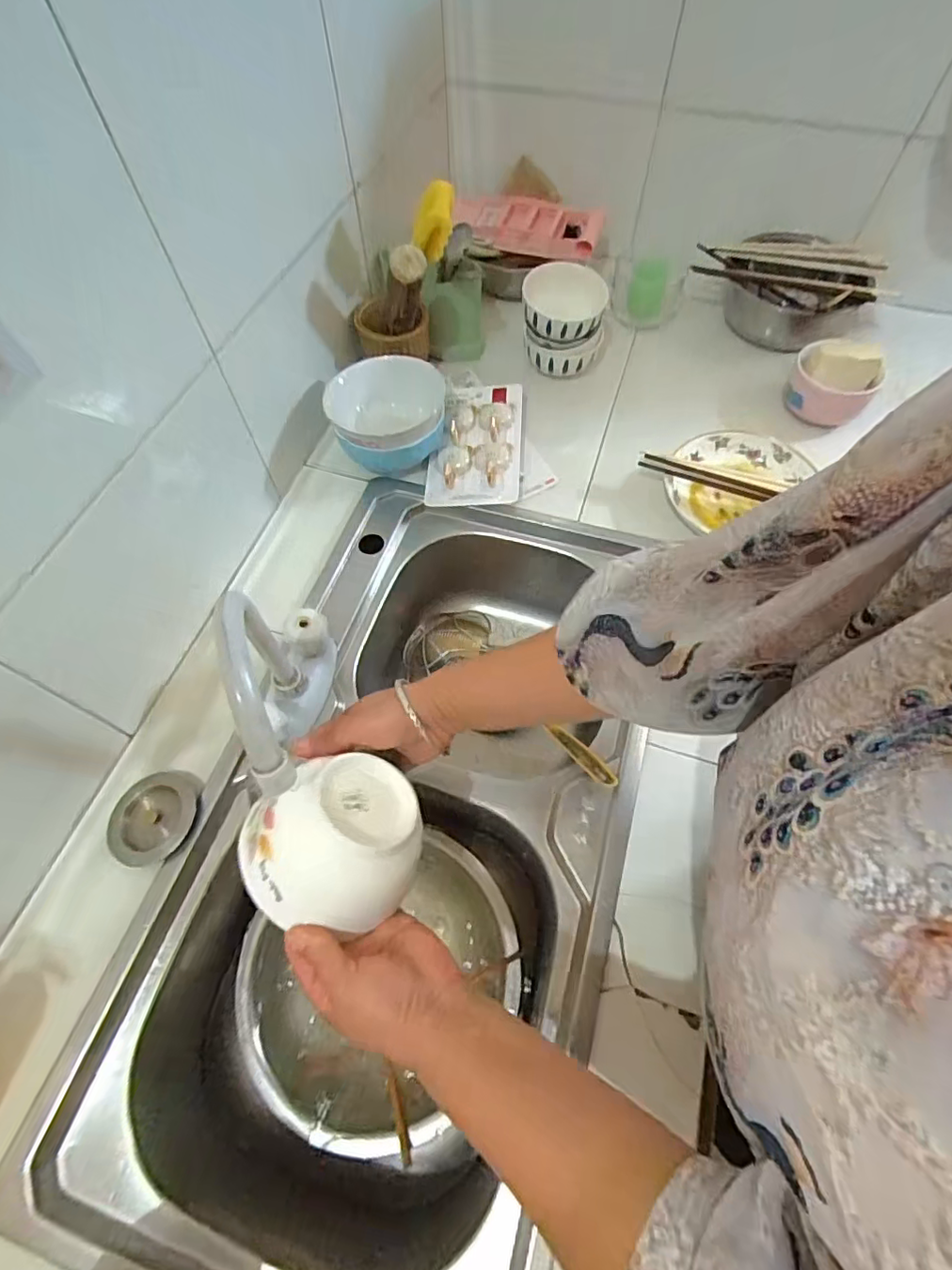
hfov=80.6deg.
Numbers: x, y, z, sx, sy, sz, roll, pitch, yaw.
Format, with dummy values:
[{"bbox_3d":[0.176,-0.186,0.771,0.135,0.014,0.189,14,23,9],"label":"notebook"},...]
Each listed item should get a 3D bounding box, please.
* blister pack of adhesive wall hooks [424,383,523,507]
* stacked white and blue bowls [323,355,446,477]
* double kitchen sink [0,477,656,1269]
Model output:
[{"bbox_3d":[0.000,-0.259,0.733,0.116,0.032,0.199,3,61,2],"label":"blister pack of adhesive wall hooks"},{"bbox_3d":[-0.111,-0.270,0.719,0.134,0.102,0.126,0,61,0],"label":"stacked white and blue bowls"},{"bbox_3d":[-0.061,0.195,0.611,0.407,0.165,0.742,15,62,9],"label":"double kitchen sink"}]

